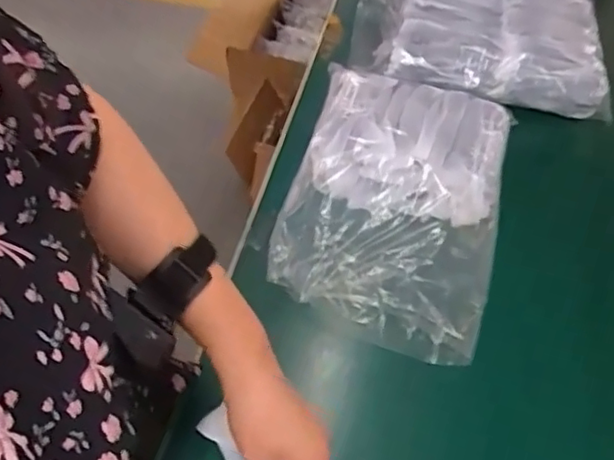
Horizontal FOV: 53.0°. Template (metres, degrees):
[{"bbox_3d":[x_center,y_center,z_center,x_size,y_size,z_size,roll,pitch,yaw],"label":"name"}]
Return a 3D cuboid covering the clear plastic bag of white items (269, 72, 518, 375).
[{"bbox_3d":[0.095,-0.034,0.662,0.217,0.083,0.312,14,56,8],"label":"clear plastic bag of white items"}]

